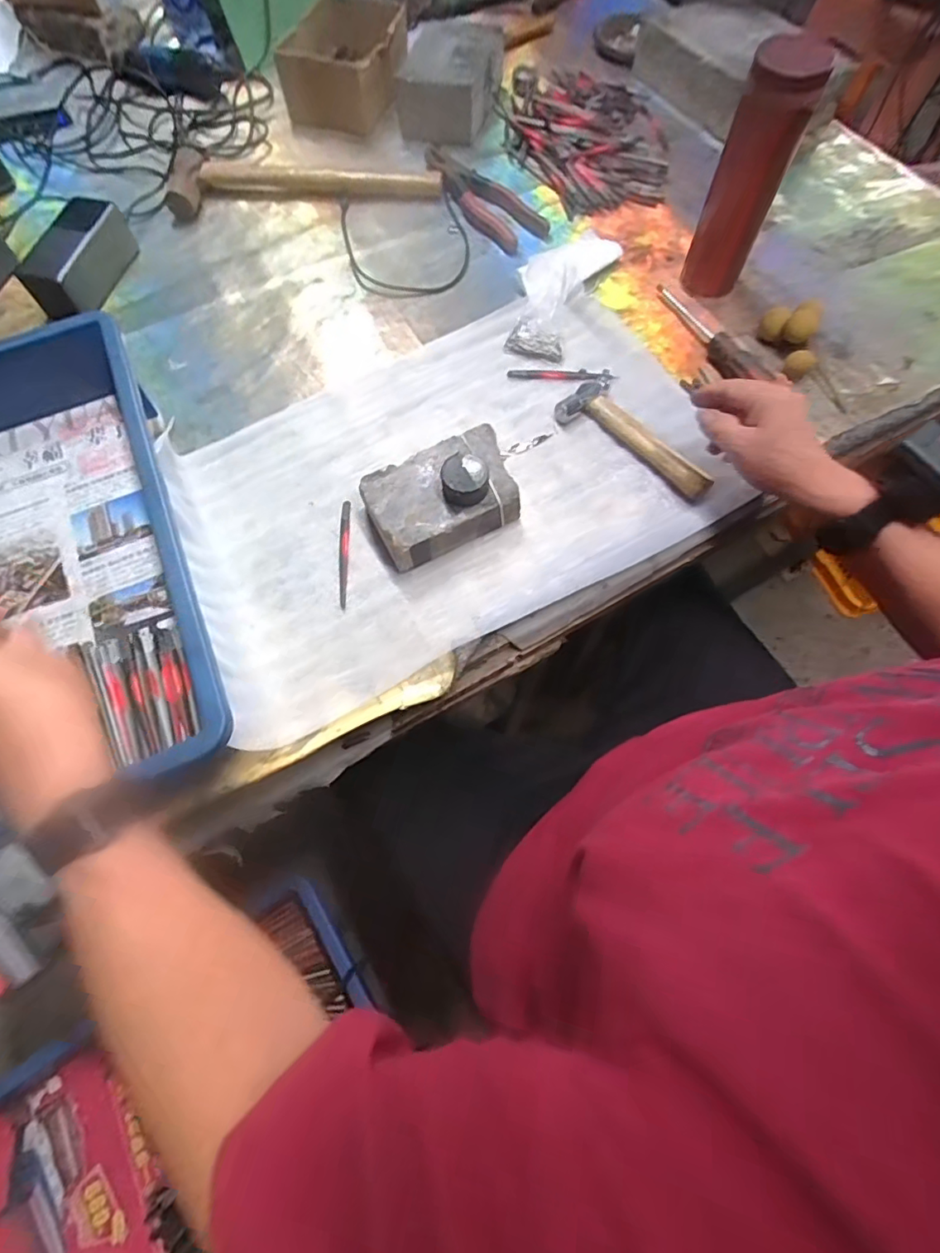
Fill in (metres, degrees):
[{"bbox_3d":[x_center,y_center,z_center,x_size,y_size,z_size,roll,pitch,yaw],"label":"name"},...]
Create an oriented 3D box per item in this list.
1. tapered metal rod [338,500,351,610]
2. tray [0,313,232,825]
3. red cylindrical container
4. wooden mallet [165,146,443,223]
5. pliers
[{"bbox_3d":[-0.110,-0.064,0.471,0.010,0.005,0.102,-3,68,1],"label":"tapered metal rod"},{"bbox_3d":[-0.373,-0.040,0.429,0.296,0.076,0.416,-22,69,-7],"label":"tray"},{"bbox_3d":[0.256,-0.411,0.499,0.056,0.194,0.067,23,70,11],"label":"red cylindrical container"},{"bbox_3d":[-0.196,-0.518,0.632,0.318,0.031,0.072,0,68,2],"label":"wooden mallet"},{"bbox_3d":[0.010,-0.526,0.658,0.063,0.024,0.208,-33,70,-11],"label":"pliers"}]

